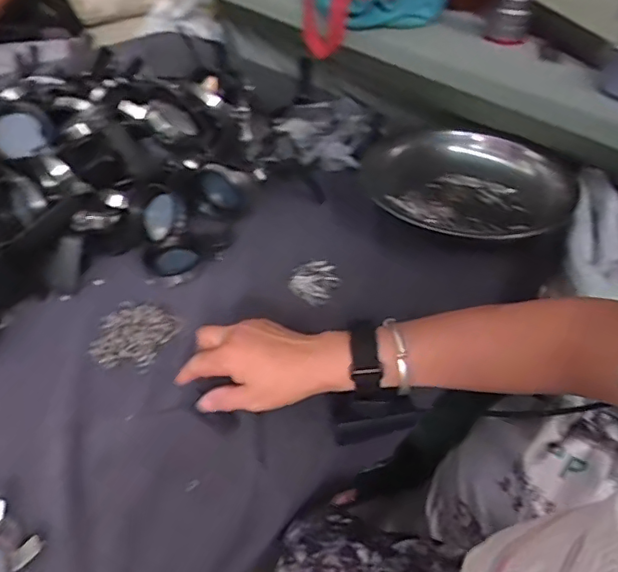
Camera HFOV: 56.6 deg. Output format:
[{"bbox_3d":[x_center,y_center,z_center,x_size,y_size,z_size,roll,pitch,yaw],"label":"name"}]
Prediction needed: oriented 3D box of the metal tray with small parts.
[{"bbox_3d":[0.205,-0.126,0.761,0.247,0.056,0.257,-32,51,-32],"label":"metal tray with small parts"}]

